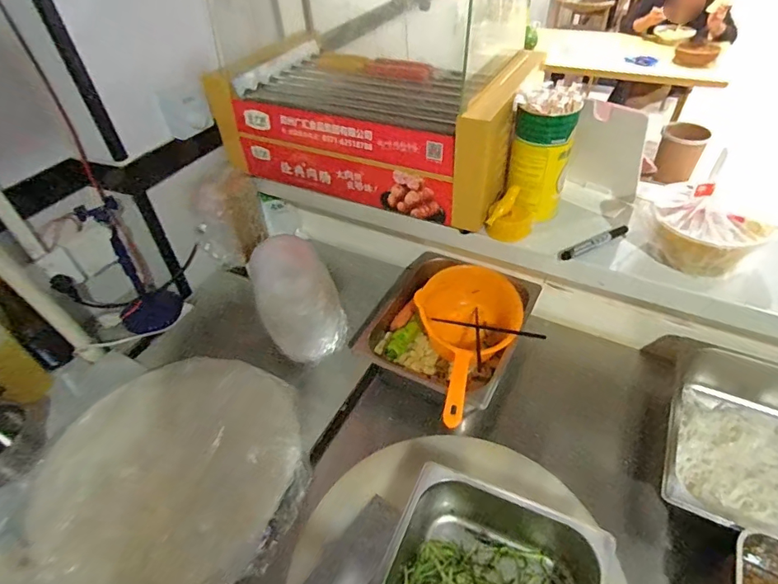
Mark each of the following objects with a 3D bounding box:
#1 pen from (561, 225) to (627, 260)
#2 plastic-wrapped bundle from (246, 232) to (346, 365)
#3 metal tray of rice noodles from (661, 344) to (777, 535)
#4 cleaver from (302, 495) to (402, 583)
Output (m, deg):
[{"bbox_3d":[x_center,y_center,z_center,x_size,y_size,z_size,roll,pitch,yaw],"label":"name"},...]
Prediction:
[{"bbox_3d":[0.348,-0.086,0.778,0.141,0.014,0.022,-25,48,-20],"label":"pen"},{"bbox_3d":[-0.171,0.002,0.864,0.147,0.191,0.150,-2,44,2],"label":"plastic-wrapped bundle"},{"bbox_3d":[0.574,0.248,0.721,0.265,0.098,0.337,19,48,22],"label":"metal tray of rice noodles"},{"bbox_3d":[-0.080,0.411,0.644,0.074,0.033,0.277,25,51,27],"label":"cleaver"}]

